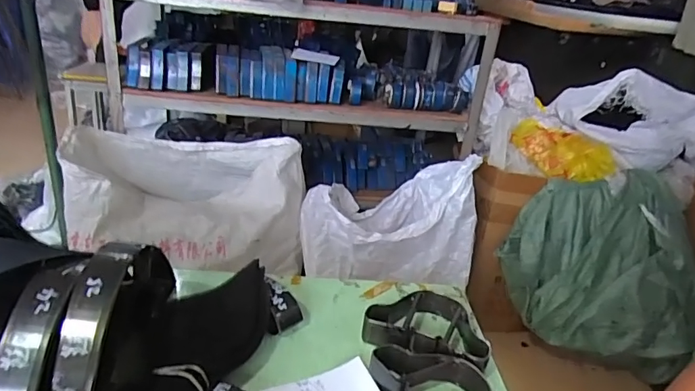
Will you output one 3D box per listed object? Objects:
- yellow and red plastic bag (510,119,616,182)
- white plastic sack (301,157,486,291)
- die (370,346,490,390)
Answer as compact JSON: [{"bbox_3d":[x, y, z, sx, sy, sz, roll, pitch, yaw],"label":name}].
[{"bbox_3d":[0.678,-0.134,1.508,0.339,0.139,0.087,21,26,0],"label":"yellow and red plastic bag"},{"bbox_3d":[0.126,0.063,1.368,0.489,0.317,0.256,8,25,1],"label":"white plastic sack"},{"bbox_3d":[0.083,0.182,0.423,0.084,0.031,0.119,-5,28,-26],"label":"die"}]

